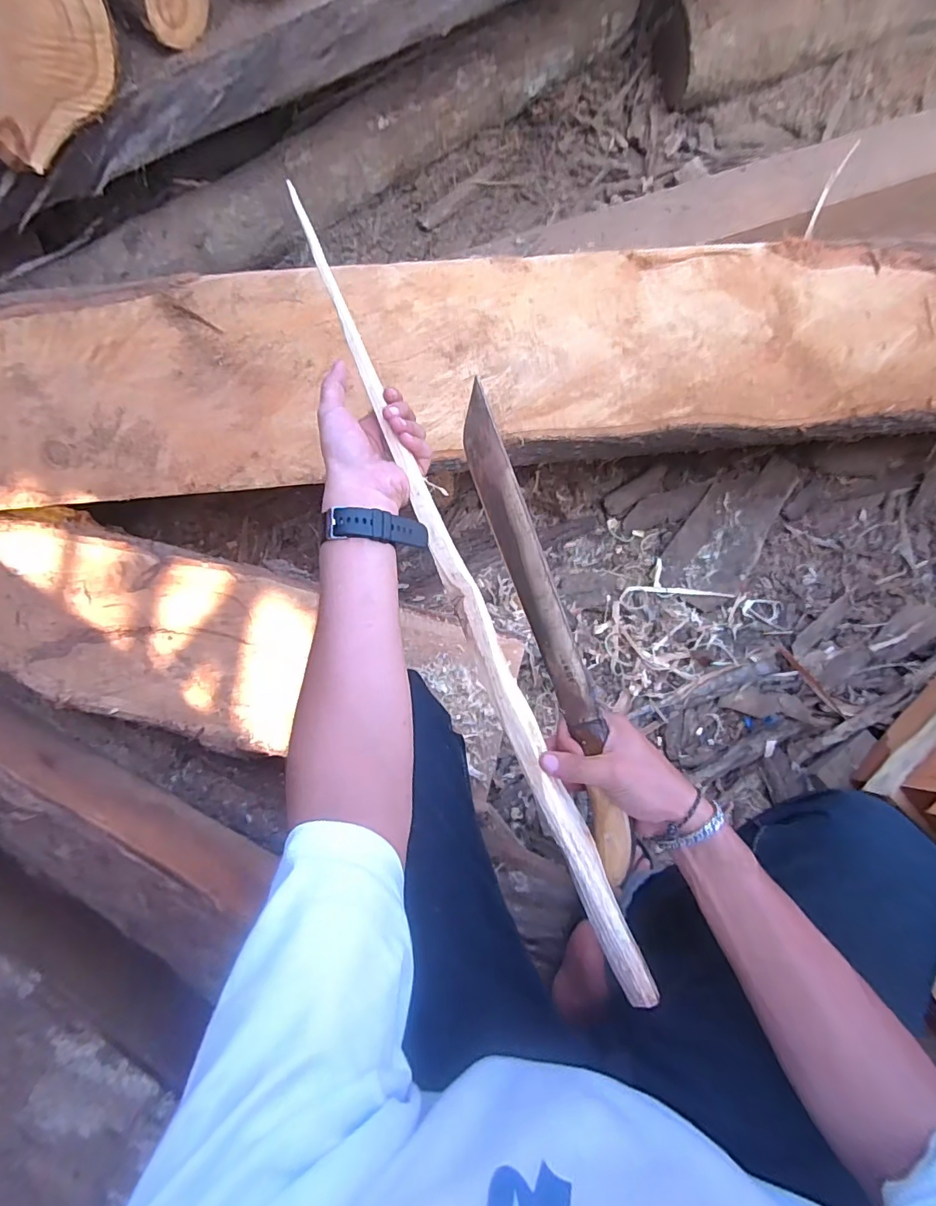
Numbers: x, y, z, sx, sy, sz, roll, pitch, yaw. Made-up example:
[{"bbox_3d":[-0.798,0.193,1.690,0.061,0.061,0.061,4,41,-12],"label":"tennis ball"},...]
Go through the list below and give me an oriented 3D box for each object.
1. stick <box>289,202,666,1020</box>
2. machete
[{"bbox_3d":[-0.006,-0.016,0.412,0.032,0.018,0.686,-23,84,-6],"label":"stick"},{"bbox_3d":[0.067,0.018,0.434,0.031,0.036,0.416,-17,83,-4],"label":"machete"}]

